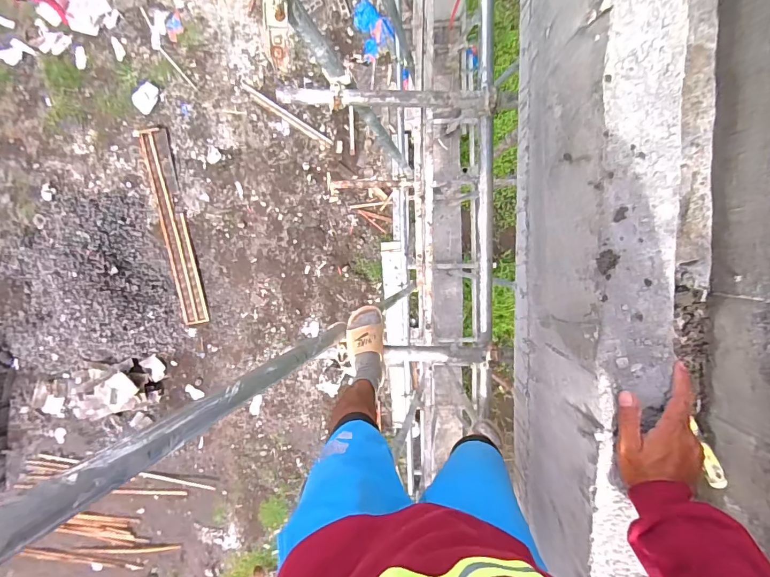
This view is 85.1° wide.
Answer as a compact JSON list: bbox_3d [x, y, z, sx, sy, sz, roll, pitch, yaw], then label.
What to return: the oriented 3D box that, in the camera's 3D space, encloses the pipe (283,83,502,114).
[{"bbox_3d":[-0.002,-0.535,1.189,0.613,0.057,0.065,3,96,1],"label":"pipe"}]

